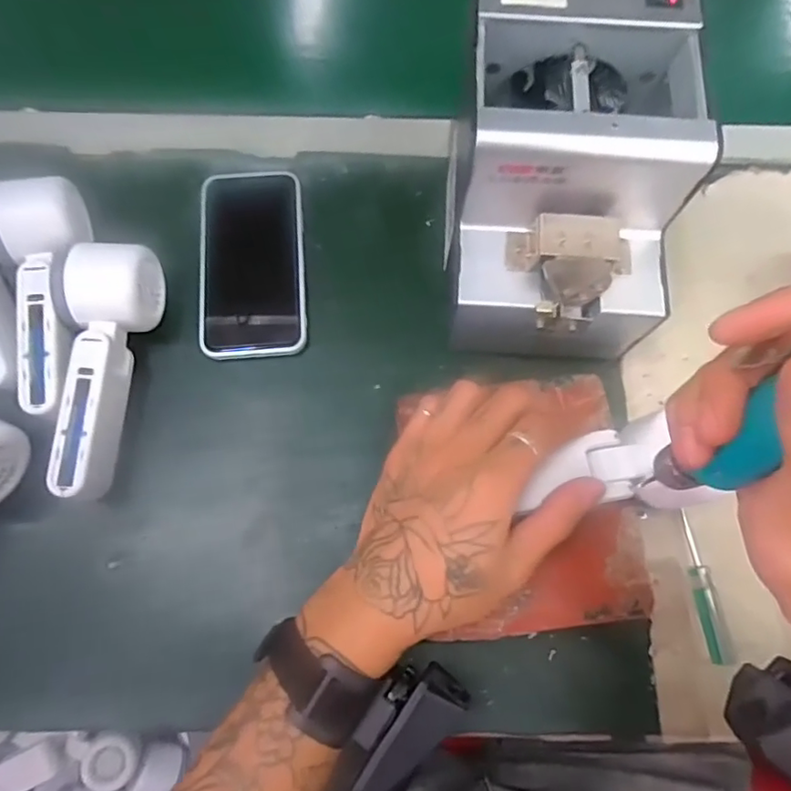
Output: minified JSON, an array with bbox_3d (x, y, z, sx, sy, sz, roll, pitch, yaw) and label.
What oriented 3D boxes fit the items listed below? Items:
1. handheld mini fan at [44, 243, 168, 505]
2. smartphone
[{"bbox_3d":[-0.188,-0.018,0.363,0.055,0.052,0.163,-2,72,-1],"label":"handheld mini fan"},{"bbox_3d":[-0.103,-0.097,0.409,0.073,0.012,0.143,-3,73,-1],"label":"smartphone"}]

